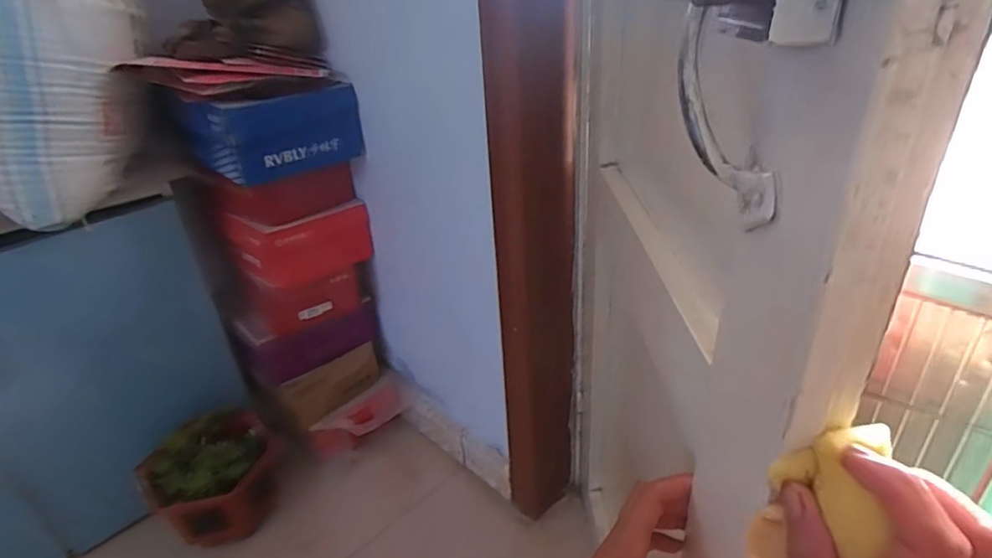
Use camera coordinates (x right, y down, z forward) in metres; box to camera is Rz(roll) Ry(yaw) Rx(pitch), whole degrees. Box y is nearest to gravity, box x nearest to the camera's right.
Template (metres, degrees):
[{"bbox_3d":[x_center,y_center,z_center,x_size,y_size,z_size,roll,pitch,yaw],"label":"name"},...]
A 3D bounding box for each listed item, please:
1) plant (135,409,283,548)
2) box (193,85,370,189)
[{"bbox_3d":[-0.513,0.365,1.030,0.177,0.154,0.203,23,40,39],"label":"plant"},{"bbox_3d":[-0.363,-0.247,0.936,0.177,0.122,0.235,23,40,39],"label":"box"}]

